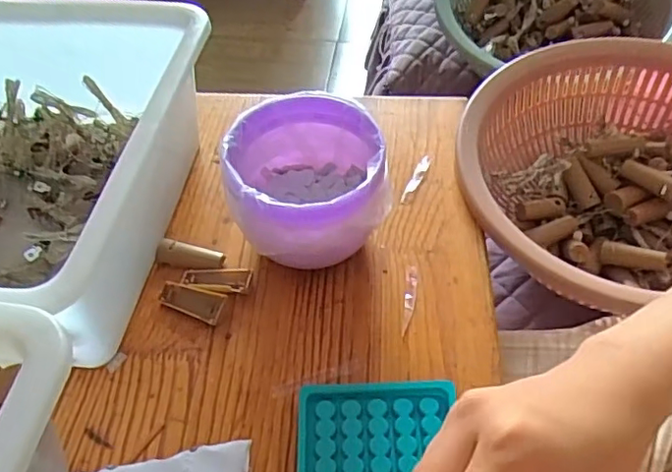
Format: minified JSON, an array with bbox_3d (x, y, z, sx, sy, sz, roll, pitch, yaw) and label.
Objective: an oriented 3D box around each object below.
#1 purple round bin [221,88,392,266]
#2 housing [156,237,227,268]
[{"bbox_3d":[-0.021,-0.032,0.419,0.101,0.092,0.104,-1,50,1],"label":"purple round bin"},{"bbox_3d":[-0.108,0.013,0.429,0.050,0.006,0.018,6,51,7],"label":"housing"}]

